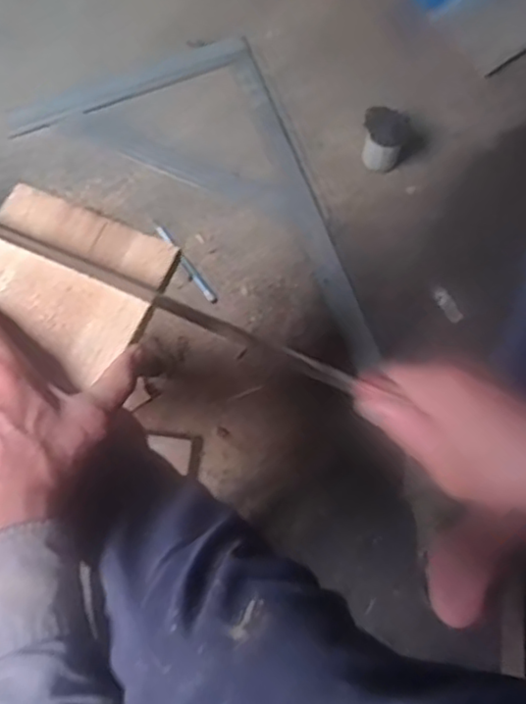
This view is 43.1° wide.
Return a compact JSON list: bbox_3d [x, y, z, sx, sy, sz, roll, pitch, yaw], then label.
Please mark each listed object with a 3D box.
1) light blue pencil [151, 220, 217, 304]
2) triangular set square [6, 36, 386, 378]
[{"bbox_3d":[-0.117,-0.137,0.976,0.013,0.013,0.162,-35,80,-7],"label":"light blue pencil"},{"bbox_3d":[-0.032,-0.289,1.013,0.656,0.021,0.304,34,85,9],"label":"triangular set square"}]

